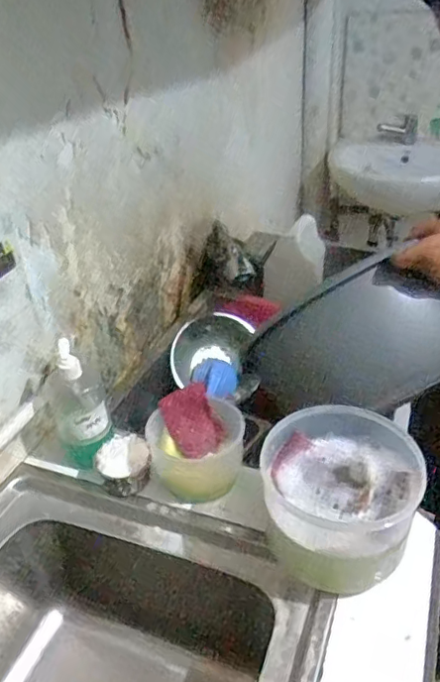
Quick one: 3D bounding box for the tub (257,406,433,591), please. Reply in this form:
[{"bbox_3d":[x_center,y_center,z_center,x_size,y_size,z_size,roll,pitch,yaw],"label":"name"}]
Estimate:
[{"bbox_3d":[0.131,0.174,0.596,0.162,0.128,0.158,-2,35,2],"label":"tub"}]

